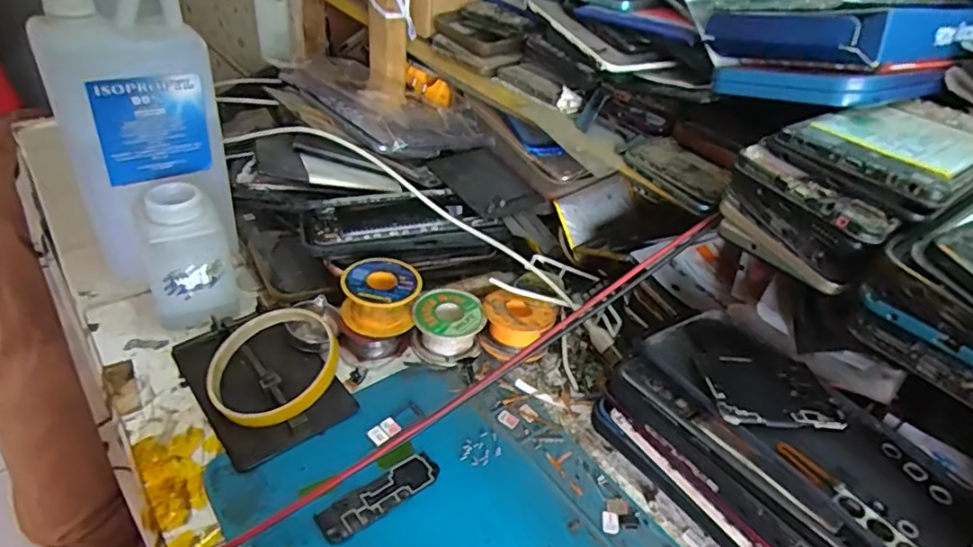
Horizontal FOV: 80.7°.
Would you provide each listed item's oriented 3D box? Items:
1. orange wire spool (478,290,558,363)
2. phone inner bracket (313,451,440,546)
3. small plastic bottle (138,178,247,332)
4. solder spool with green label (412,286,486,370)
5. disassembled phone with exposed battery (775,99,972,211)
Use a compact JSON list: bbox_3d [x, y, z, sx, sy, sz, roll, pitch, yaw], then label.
[{"bbox_3d":[0.022,0.040,0.426,0.051,0.032,0.043,15,38,10],"label":"orange wire spool"},{"bbox_3d":[-0.060,0.127,0.327,0.072,0.004,0.022,-23,47,-34],"label":"phone inner bracket"},{"bbox_3d":[-0.207,-0.007,0.399,0.054,0.095,0.051,-15,43,-27],"label":"small plastic bottle"},{"bbox_3d":[-0.030,0.039,0.425,0.050,0.033,0.052,5,38,-4],"label":"solder spool with green label"},{"bbox_3d":[0.211,-0.064,0.283,0.142,0.016,0.071,-21,46,-32],"label":"disassembled phone with exposed battery"}]

